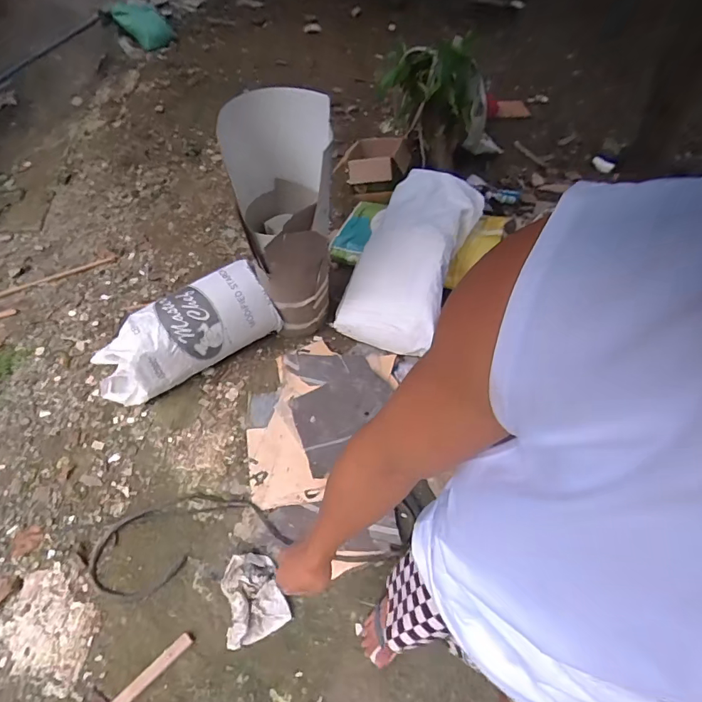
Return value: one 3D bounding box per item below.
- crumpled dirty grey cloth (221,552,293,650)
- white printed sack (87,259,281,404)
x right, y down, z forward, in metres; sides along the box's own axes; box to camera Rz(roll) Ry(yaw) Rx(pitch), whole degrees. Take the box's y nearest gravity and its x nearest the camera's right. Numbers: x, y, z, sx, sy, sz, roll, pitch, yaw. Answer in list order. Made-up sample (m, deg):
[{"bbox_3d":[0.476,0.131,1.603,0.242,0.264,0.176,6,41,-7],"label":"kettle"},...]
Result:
[{"bbox_3d":[-0.297,0.723,1.307,0.179,0.053,0.219,-20,56,-12],"label":"crumpled dirty grey cloth"},{"bbox_3d":[-0.632,-0.036,1.690,0.711,0.290,0.254,-25,63,-18],"label":"white printed sack"}]

